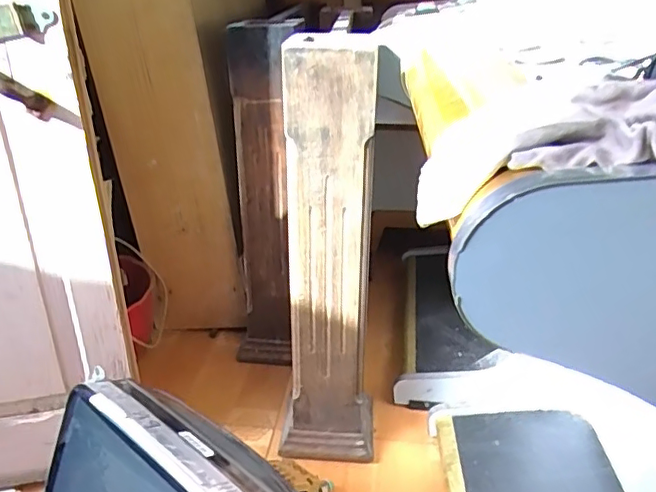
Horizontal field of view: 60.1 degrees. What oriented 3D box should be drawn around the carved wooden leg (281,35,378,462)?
[{"bbox_3d":[-0.002,0.060,0.908,0.153,0.718,0.048,-2,27,-2],"label":"carved wooden leg"}]

